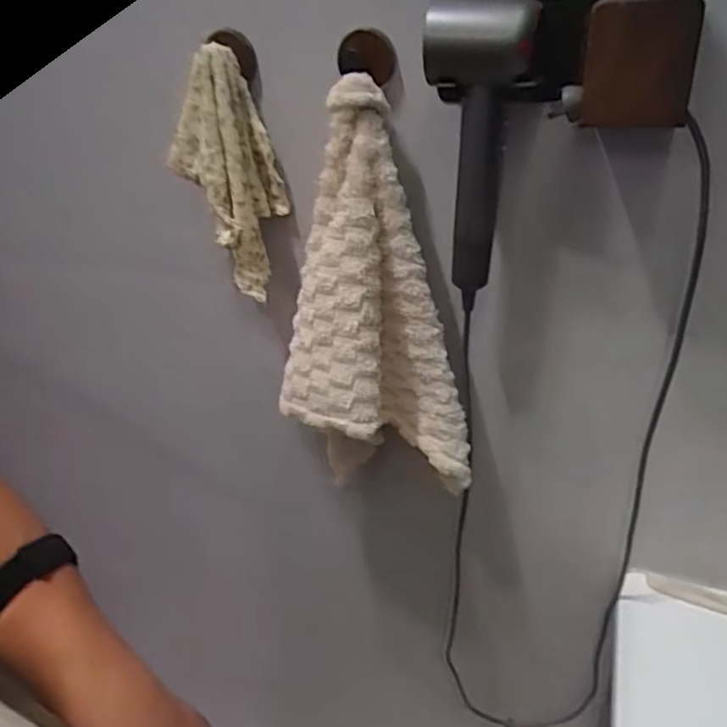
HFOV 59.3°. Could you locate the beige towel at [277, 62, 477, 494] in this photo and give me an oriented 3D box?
[{"bbox_3d":[0.006,-0.047,0.669,0.182,0.424,0.103,-9,31,-7],"label":"beige towel"}]

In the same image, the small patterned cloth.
[{"bbox_3d":[-0.147,-0.202,0.684,0.092,0.232,0.074,11,34,24],"label":"small patterned cloth"}]

